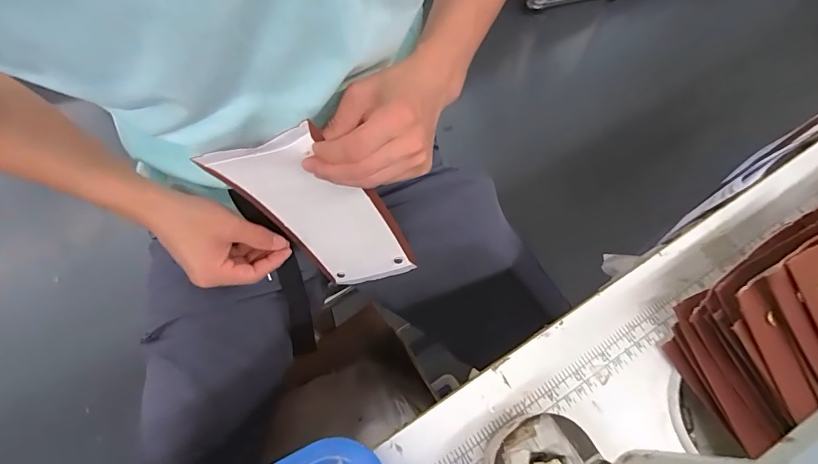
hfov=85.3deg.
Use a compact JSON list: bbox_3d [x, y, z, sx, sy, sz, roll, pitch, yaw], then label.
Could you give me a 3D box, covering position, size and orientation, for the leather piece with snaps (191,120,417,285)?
[{"bbox_3d":[-0.085,-0.015,0.447,0.110,0.239,0.028,-14,55,17],"label":"leather piece with snaps"}]

